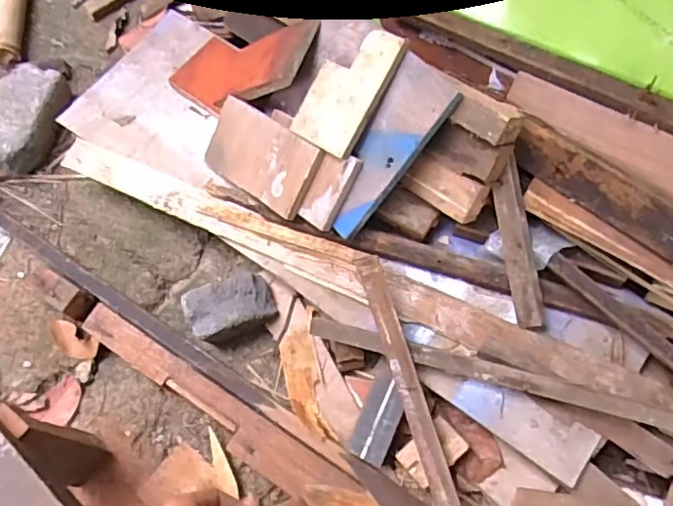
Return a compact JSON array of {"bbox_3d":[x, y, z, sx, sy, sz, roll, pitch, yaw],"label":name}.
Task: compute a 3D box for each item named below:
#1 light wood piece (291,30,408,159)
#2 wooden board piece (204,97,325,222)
[{"bbox_3d":[0.014,-0.220,0.805,0.099,0.017,0.168,35,105,27],"label":"light wood piece"},{"bbox_3d":[-0.114,-0.140,0.871,0.188,0.014,0.113,34,108,23],"label":"wooden board piece"}]

